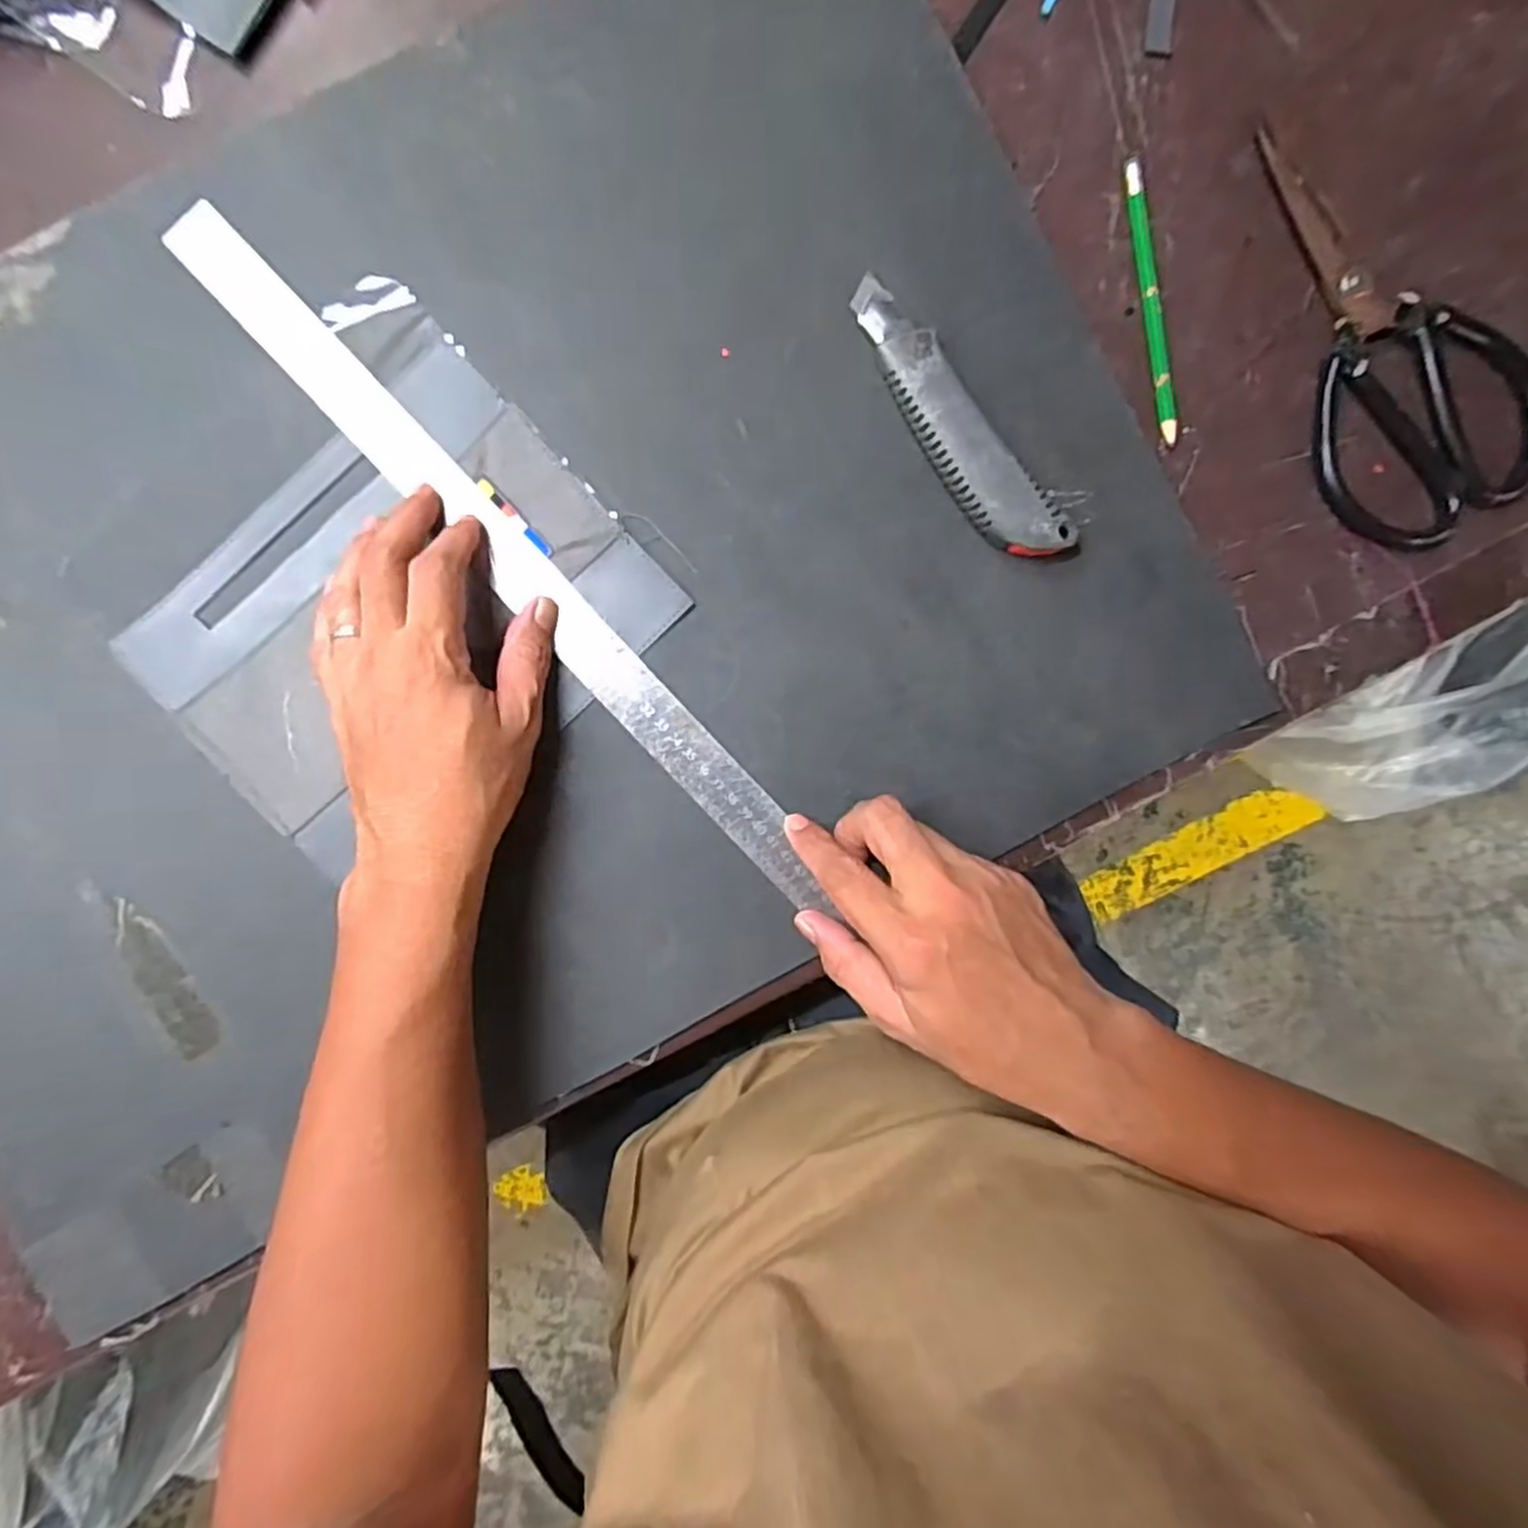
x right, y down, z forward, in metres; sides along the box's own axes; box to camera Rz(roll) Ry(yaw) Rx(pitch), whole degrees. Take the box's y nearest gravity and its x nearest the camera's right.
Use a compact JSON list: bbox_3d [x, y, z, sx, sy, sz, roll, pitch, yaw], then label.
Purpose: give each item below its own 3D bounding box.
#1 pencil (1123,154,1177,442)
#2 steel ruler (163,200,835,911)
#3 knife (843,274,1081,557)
[{"bbox_3d":[0.192,-0.228,0.375,0.011,0.007,0.136,-8,91,-1],"label":"pencil"},{"bbox_3d":[-0.124,-0.096,0.371,0.028,0.005,0.438,-43,92,0],"label":"steel ruler"},{"bbox_3d":[0.089,-0.162,0.365,0.035,0.014,0.155,-37,92,0],"label":"knife"}]

